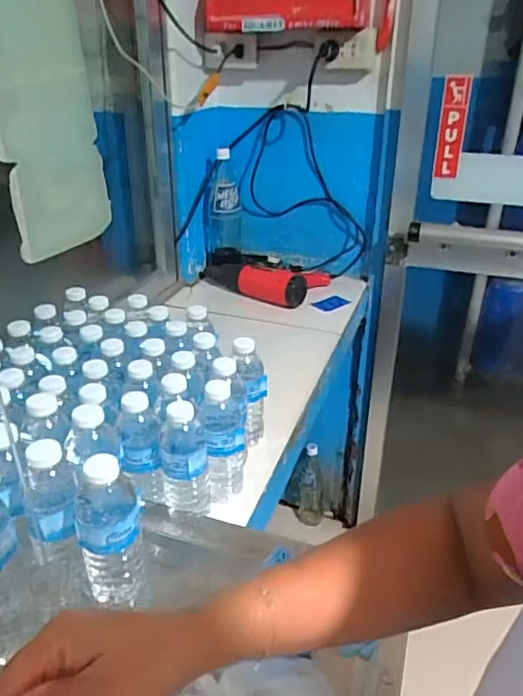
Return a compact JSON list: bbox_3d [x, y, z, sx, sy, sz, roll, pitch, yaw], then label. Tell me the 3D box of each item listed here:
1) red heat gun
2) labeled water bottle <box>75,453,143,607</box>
[{"bbox_3d":[0.023,-0.186,1.354,0.284,0.072,0.221,25,39,37],"label":"red heat gun"},{"bbox_3d":[-0.146,0.177,0.544,0.063,0.173,0.065,-11,32,-18],"label":"labeled water bottle"}]

